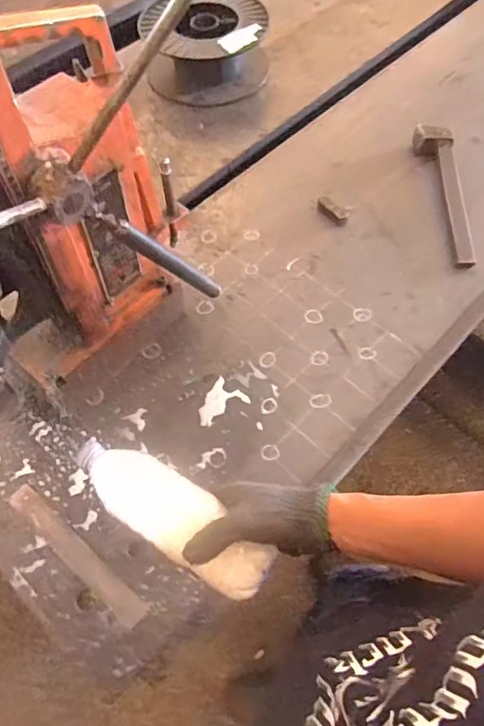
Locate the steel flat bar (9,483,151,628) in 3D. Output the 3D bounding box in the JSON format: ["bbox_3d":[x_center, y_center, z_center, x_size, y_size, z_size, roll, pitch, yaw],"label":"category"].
[{"bbox_3d":[-0.206,0.235,0.667,0.227,0.008,0.031,37,66,19],"label":"steel flat bar"}]

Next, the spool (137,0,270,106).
[{"bbox_3d":[-0.072,-0.676,1.117,0.253,0.123,0.261,-6,60,-4],"label":"spool"}]

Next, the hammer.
[{"bbox_3d":[0.362,-0.301,0.940,0.068,0.040,0.303,-2,60,-2],"label":"hammer"}]

